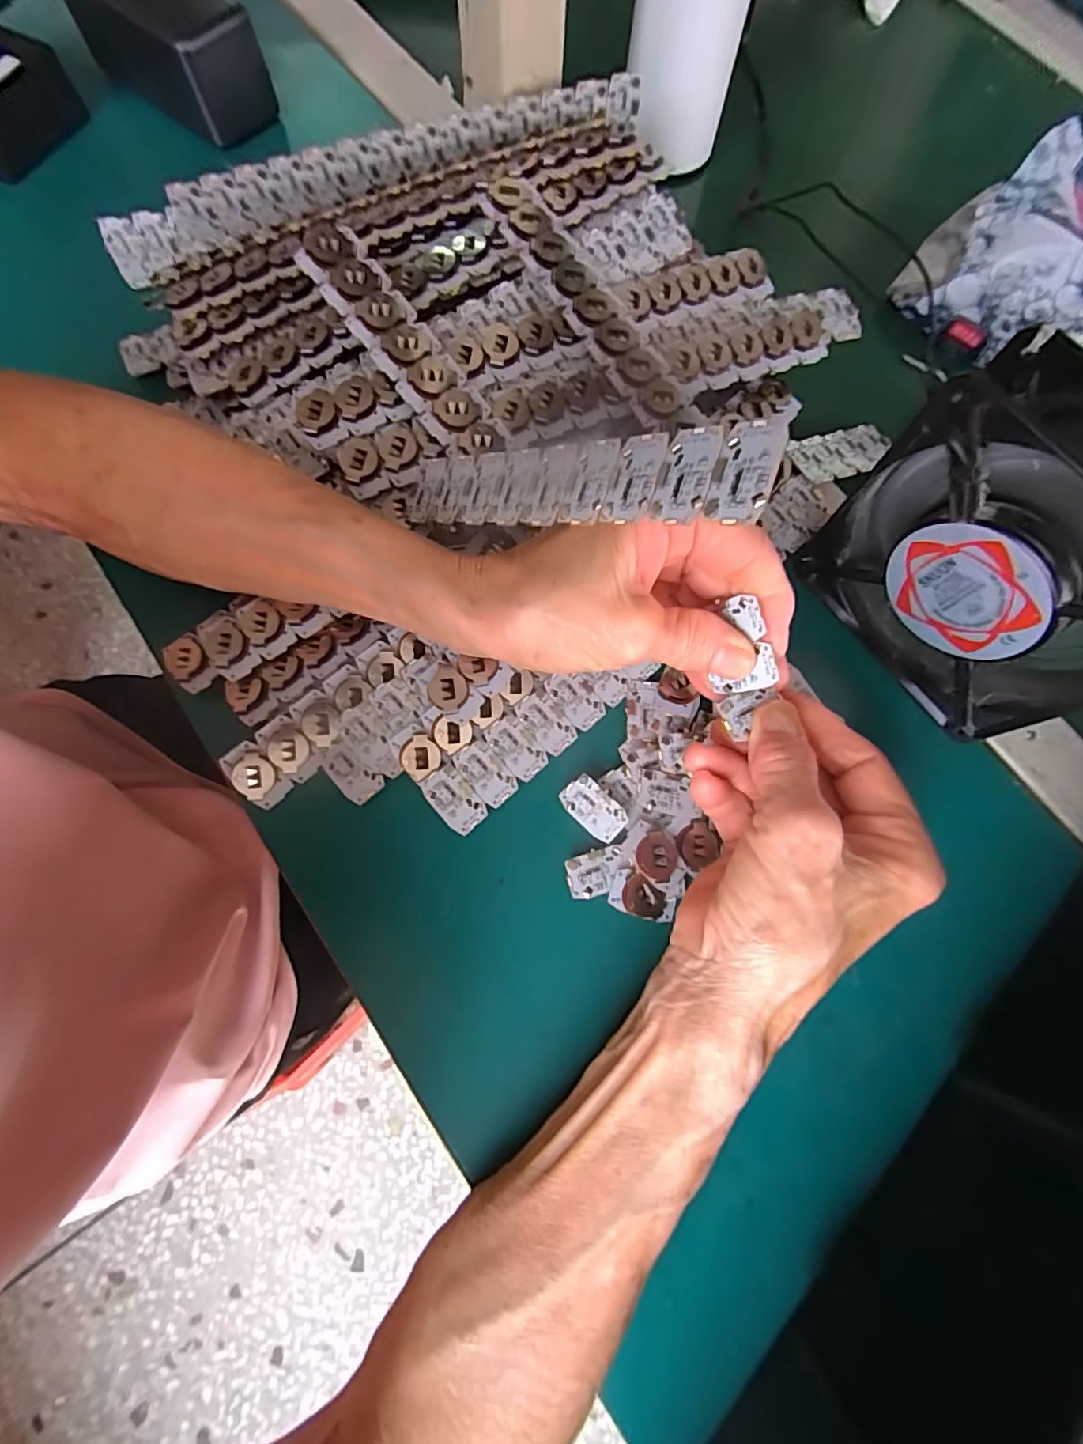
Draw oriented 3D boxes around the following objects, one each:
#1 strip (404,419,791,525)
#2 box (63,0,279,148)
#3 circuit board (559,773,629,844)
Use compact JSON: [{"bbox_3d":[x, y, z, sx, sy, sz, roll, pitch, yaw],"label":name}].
[{"bbox_3d":[0.003,-0.086,0.201,0.161,0.004,0.031,18,90,40],"label":"strip"},{"bbox_3d":[-0.229,-0.426,0.351,0.122,0.055,0.057,36,77,8],"label":"box"},{"bbox_3d":[0.023,0.039,0.251,0.030,0.006,0.017,43,78,10],"label":"circuit board"}]

